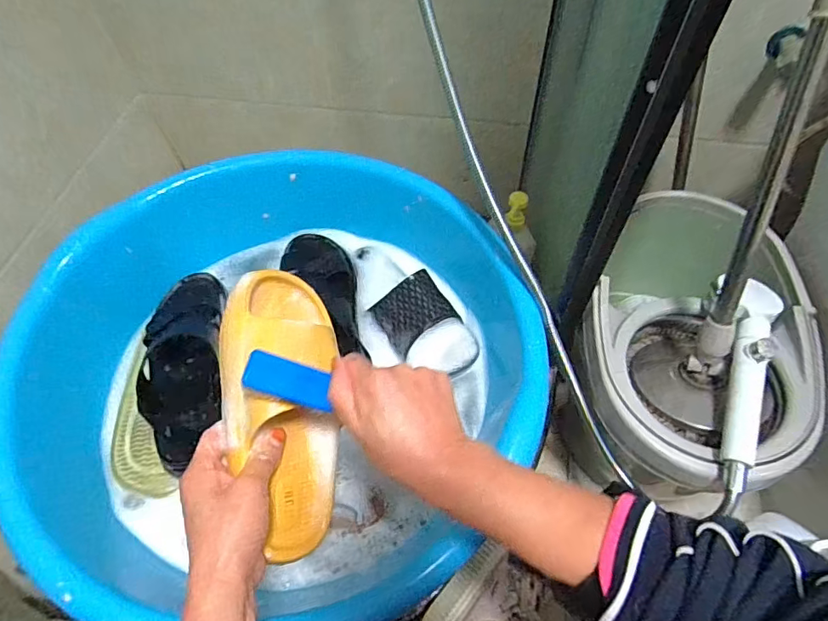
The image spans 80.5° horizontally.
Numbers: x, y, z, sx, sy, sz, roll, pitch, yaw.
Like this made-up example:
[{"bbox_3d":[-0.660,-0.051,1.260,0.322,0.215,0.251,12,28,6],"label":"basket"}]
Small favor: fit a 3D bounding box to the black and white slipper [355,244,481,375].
[{"bbox_3d":[-0.010,-0.018,0.666,0.109,0.056,0.255,-32,62,-17],"label":"black and white slipper"}]

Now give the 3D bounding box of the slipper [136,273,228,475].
[{"bbox_3d":[-0.286,0.058,0.612,0.094,0.050,0.265,-10,58,-4],"label":"slipper"}]

